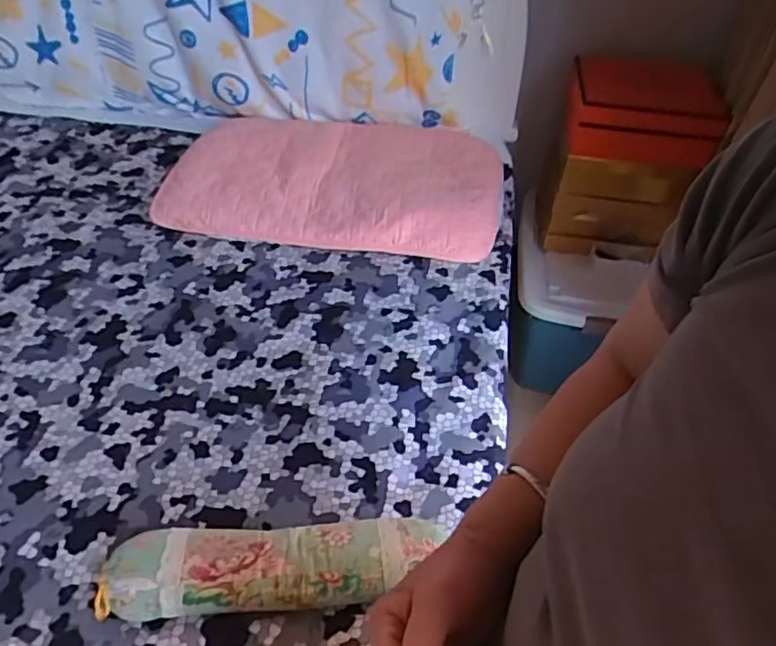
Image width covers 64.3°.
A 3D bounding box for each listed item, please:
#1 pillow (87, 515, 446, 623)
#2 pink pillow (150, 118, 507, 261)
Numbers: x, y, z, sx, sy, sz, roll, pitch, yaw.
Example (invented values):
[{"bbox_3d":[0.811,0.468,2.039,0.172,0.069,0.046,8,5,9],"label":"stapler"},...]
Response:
[{"bbox_3d":[-0.122,0.269,0.683,0.352,0.063,0.086,-1,45,-5],"label":"pillow"},{"bbox_3d":[-0.094,-0.344,1.379,0.686,0.082,0.514,5,42,6],"label":"pink pillow"}]

